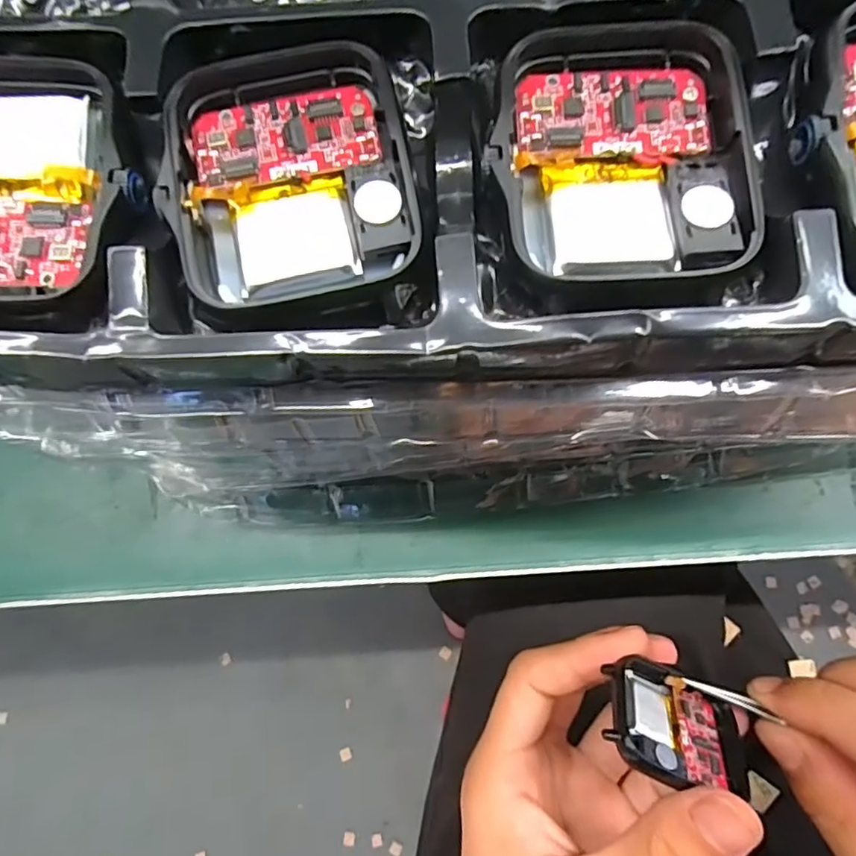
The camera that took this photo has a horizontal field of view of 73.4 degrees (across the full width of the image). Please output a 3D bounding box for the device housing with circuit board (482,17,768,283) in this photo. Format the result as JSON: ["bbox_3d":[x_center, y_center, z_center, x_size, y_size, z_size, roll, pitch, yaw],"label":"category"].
[{"bbox_3d":[0.030,-0.044,0.089,0.037,0.007,0.043,1,74,2],"label":"device housing with circuit board"}]

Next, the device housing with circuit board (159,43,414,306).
[{"bbox_3d":[-0.022,-0.041,0.091,0.036,0.009,0.040,-9,74,-1],"label":"device housing with circuit board"}]

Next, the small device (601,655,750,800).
[{"bbox_3d":[0.080,0.096,0.184,0.045,0.007,0.037,23,38,-6],"label":"small device"}]

